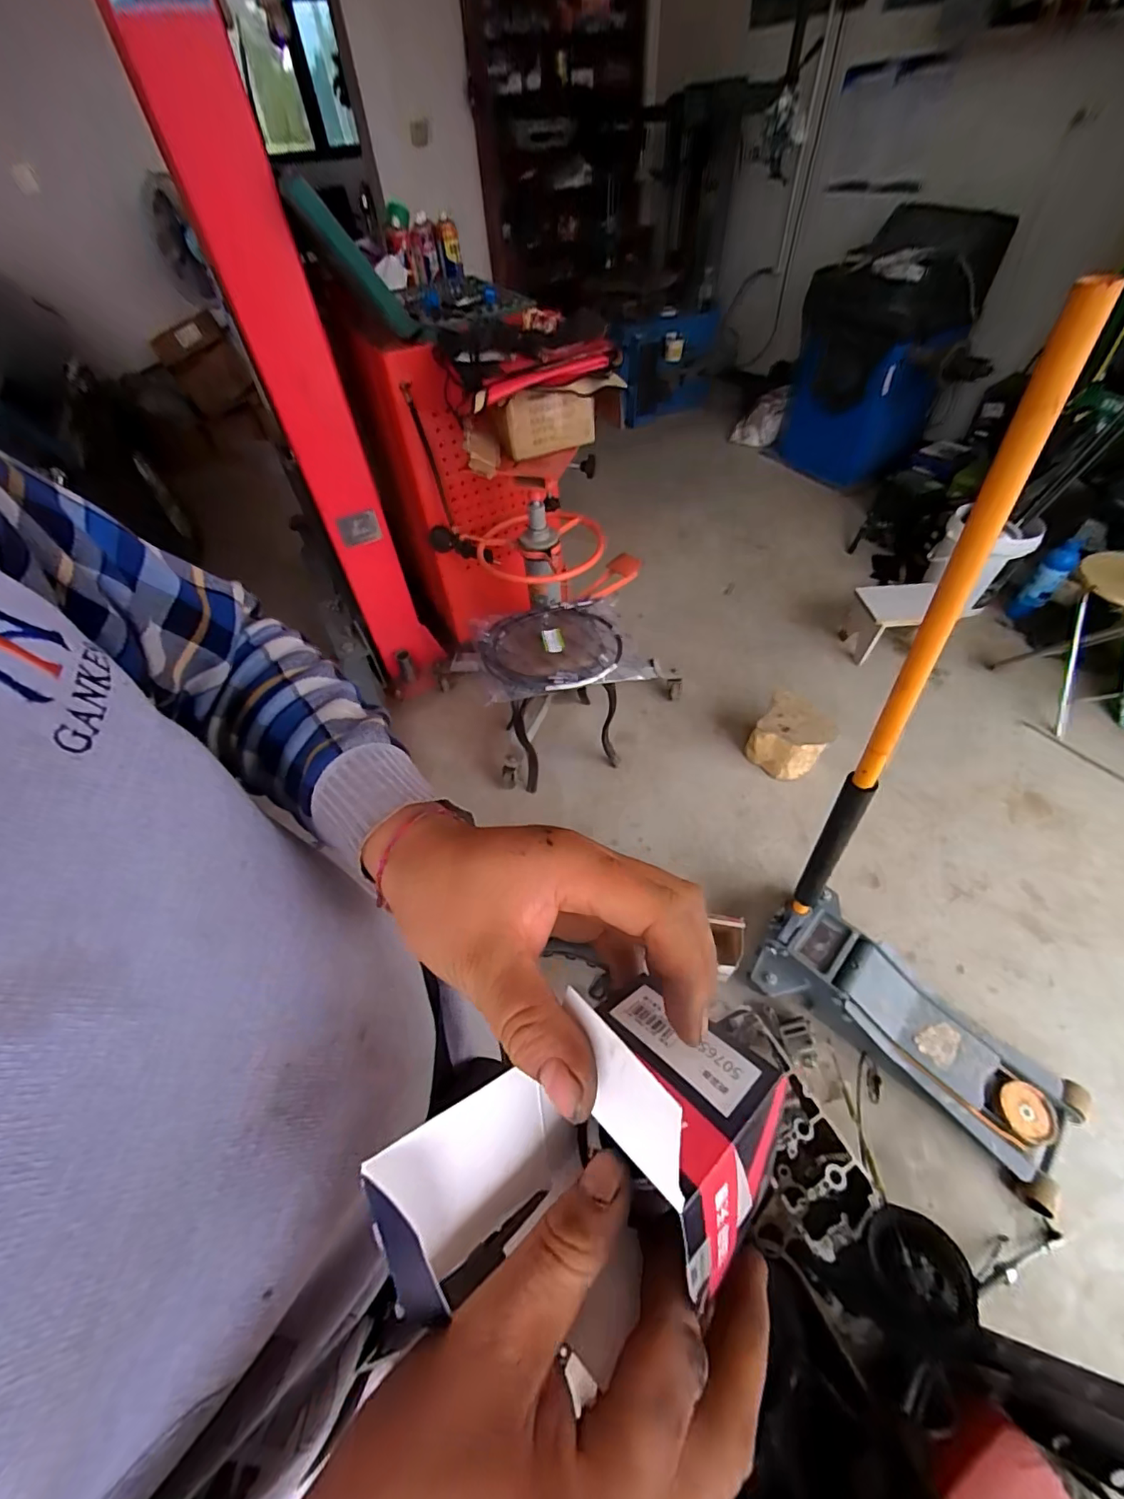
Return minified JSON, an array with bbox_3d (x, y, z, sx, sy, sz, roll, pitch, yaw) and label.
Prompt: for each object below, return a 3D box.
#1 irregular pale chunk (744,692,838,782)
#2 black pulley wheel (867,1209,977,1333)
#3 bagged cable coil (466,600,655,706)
[{"bbox_3d":[0.713,-0.030,1.626,0.190,0.168,0.204,-37,58,-23],"label":"irregular pale chunk"},{"bbox_3d":[0.607,0.872,0.867,0.150,0.046,0.141,-2,52,3],"label":"black pulley wheel"},{"bbox_3d":[-0.015,-0.268,1.379,0.416,0.069,0.294,-10,52,-4],"label":"bagged cable coil"}]

